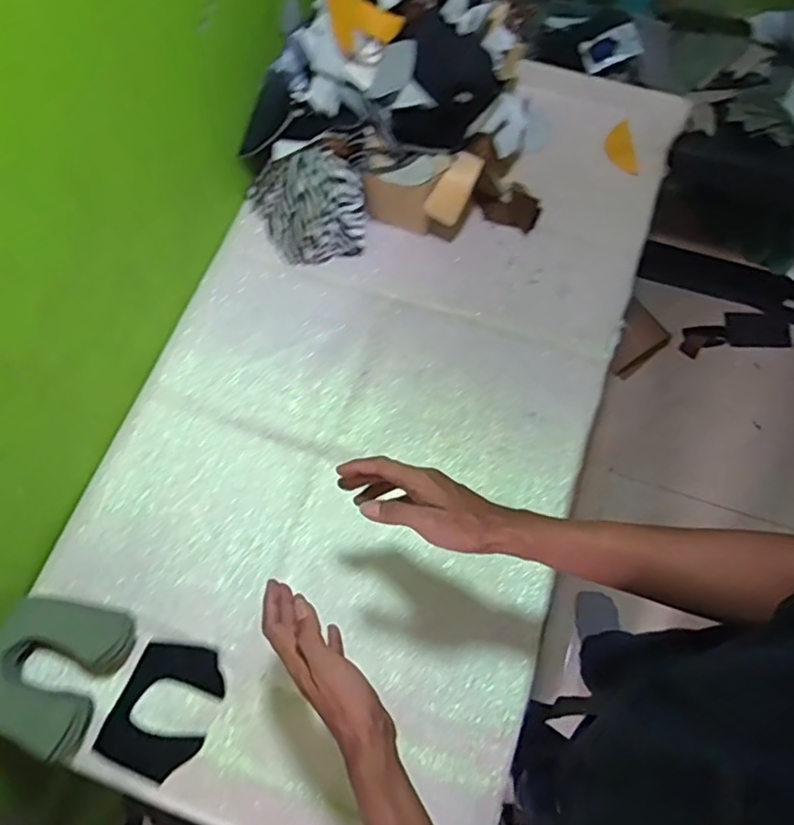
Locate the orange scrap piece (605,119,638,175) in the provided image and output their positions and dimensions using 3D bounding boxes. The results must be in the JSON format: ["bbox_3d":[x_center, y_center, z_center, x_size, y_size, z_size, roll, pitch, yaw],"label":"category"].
[{"bbox_3d":[0.365,-0.427,1.031,0.041,0.007,0.082,-10,103,35],"label":"orange scrap piece"}]

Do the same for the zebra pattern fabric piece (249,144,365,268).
[{"bbox_3d":[-0.136,-0.315,0.940,0.161,0.123,0.151,-12,69,-5],"label":"zebra pattern fabric piece"}]

